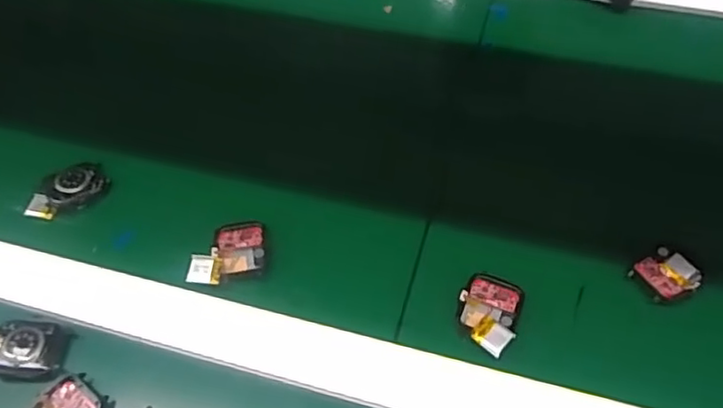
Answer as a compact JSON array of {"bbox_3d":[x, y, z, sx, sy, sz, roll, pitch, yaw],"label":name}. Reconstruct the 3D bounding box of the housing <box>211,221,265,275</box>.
[{"bbox_3d":[-0.085,0.029,0.421,0.034,0.007,0.043,-5,55,-2],"label":"housing"}]

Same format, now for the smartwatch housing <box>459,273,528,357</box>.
[{"bbox_3d":[0.081,0.069,0.385,0.037,0.013,0.055,17,58,13],"label":"smartwatch housing"}]

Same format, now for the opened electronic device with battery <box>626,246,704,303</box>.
[{"bbox_3d":[0.203,0.047,0.403,0.039,0.008,0.034,-28,59,-16],"label":"opened electronic device with battery"}]

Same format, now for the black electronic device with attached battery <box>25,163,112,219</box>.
[{"bbox_3d":[-0.220,-0.009,0.454,0.059,0.019,0.028,-35,61,-20],"label":"black electronic device with attached battery"}]

